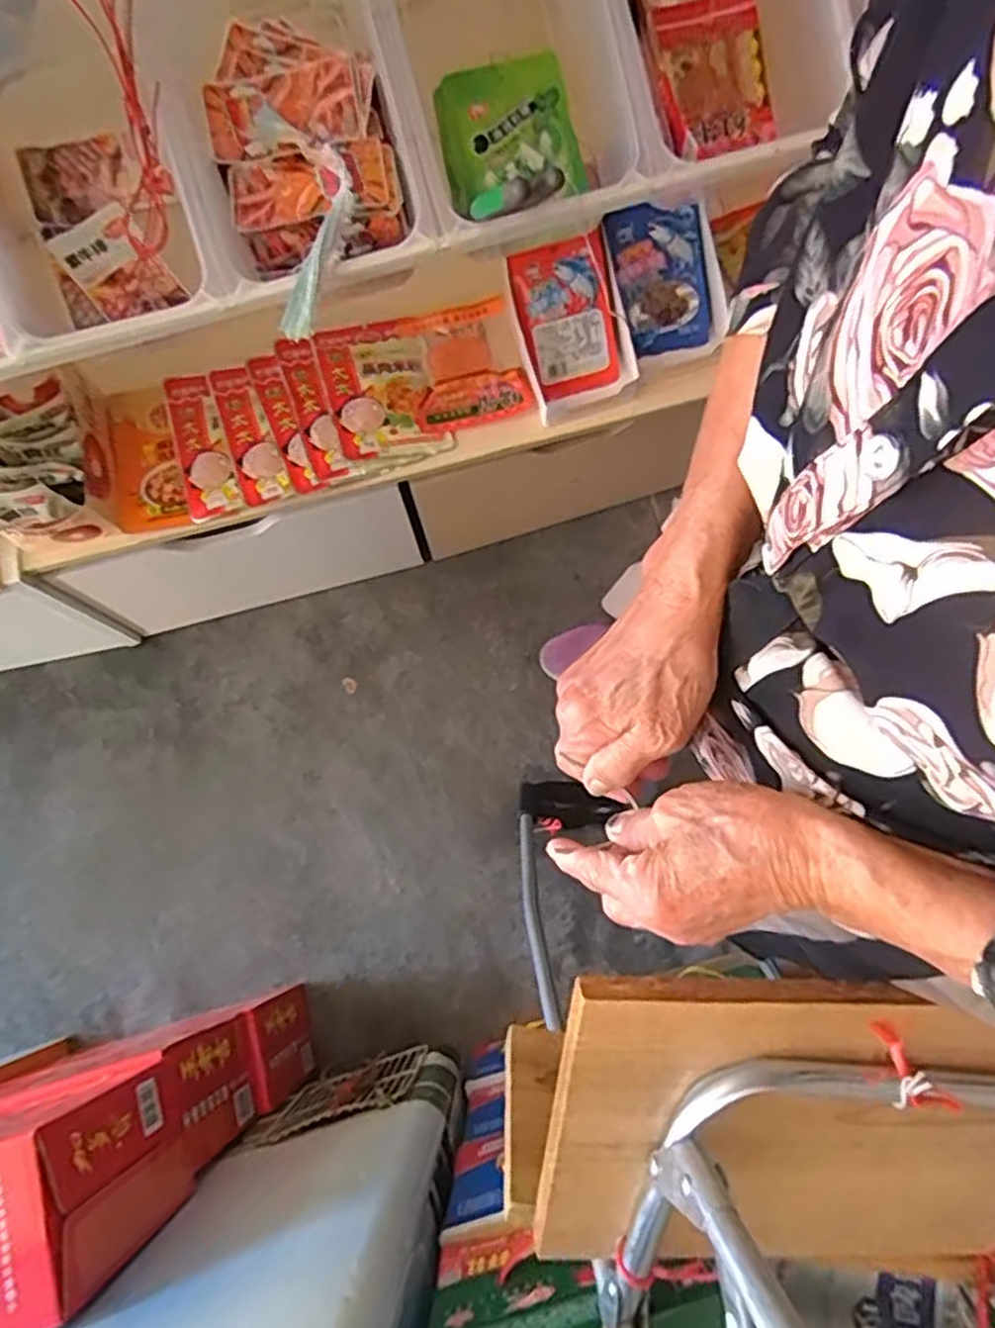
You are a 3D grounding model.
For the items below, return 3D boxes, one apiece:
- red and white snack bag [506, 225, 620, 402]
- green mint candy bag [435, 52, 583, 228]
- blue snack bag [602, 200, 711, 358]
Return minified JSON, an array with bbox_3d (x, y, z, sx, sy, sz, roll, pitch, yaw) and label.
[{"bbox_3d":[0.087,-0.426,0.924,0.111,0.025,0.176,-20,121,-1],"label":"red and white snack bag"},{"bbox_3d":[0.009,-0.530,0.754,0.138,0.035,0.137,-16,97,-1],"label":"green mint candy bag"},{"bbox_3d":[0.202,-0.479,0.930,0.119,0.016,0.164,-14,111,-2],"label":"blue snack bag"}]

